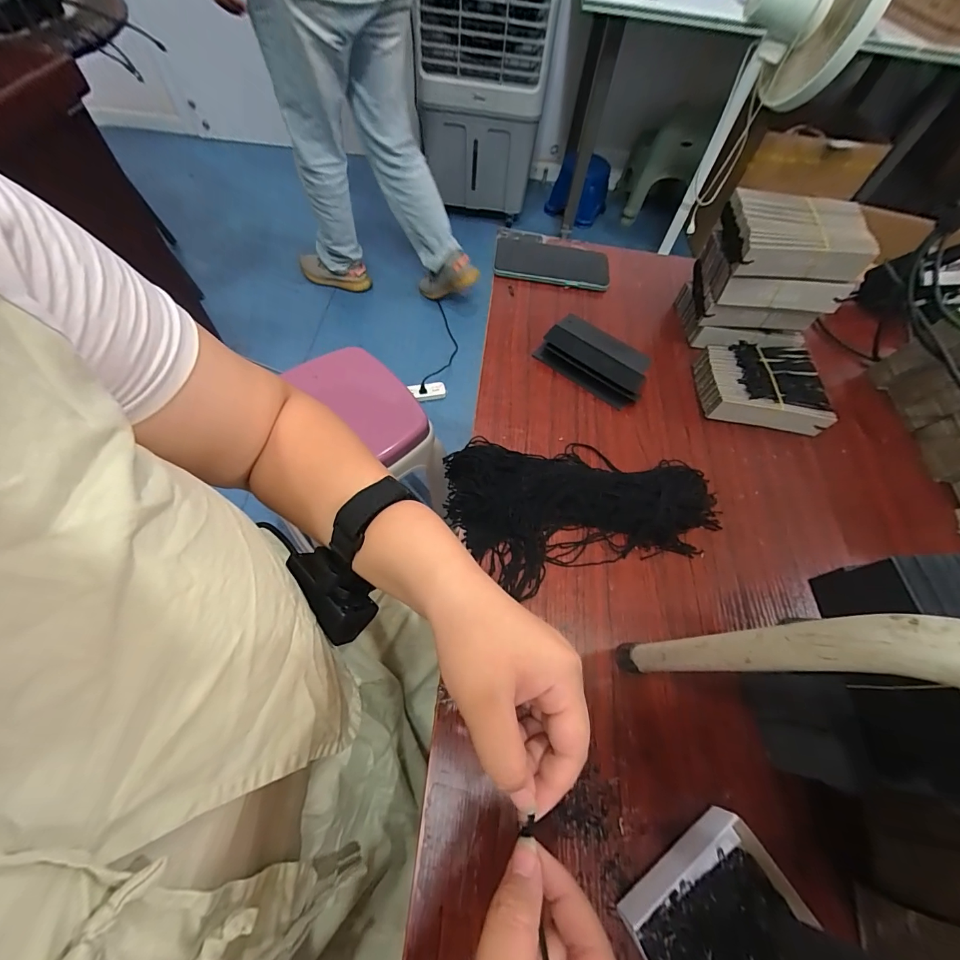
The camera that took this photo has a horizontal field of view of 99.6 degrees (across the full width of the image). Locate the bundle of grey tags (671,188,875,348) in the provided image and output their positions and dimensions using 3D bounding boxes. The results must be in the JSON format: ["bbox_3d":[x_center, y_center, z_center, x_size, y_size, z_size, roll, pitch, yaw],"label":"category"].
[{"bbox_3d":[0.334,-0.235,0.483,0.126,0.147,0.095,8,61,1],"label":"bundle of grey tags"}]

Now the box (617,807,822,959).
[{"bbox_3d":[0.159,0.286,0.249,0.101,0.027,0.109,-29,67,-18],"label":"box"}]

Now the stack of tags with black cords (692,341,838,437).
[{"bbox_3d":[0.330,-0.113,0.482,0.133,0.039,0.107,6,61,-1],"label":"stack of tags with black cords"}]

